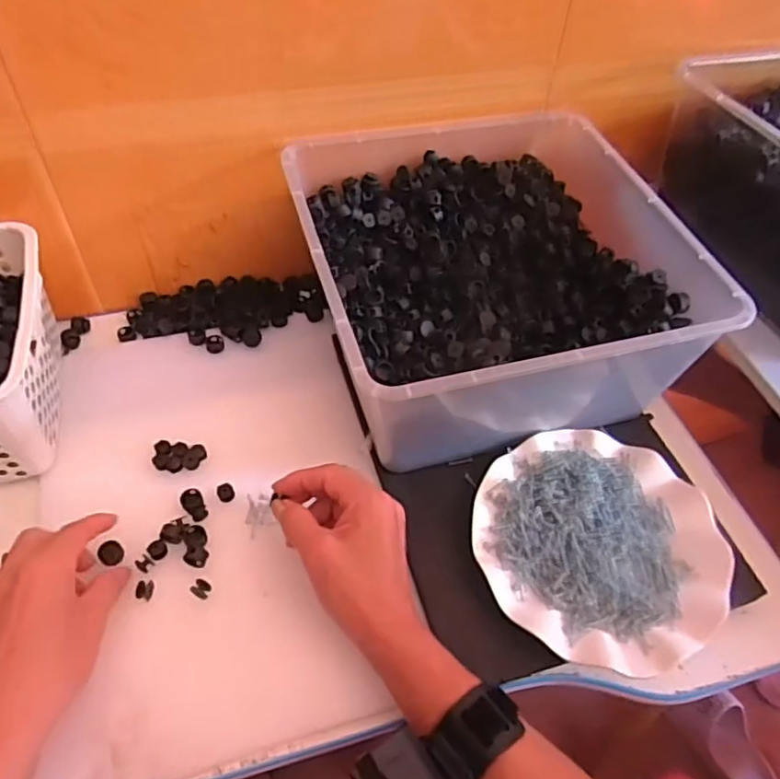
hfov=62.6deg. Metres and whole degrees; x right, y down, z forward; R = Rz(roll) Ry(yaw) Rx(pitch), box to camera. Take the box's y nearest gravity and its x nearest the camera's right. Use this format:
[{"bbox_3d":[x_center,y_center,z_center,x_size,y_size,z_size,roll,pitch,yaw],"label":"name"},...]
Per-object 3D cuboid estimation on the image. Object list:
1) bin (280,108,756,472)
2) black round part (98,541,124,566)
[{"bbox_3d":[0.082,-0.088,0.564,0.297,0.144,0.297,-14,54,-14],"label":"bin"},{"bbox_3d":[-0.208,0.122,0.479,0.017,0.010,0.016,2,51,-2],"label":"black round part"}]

